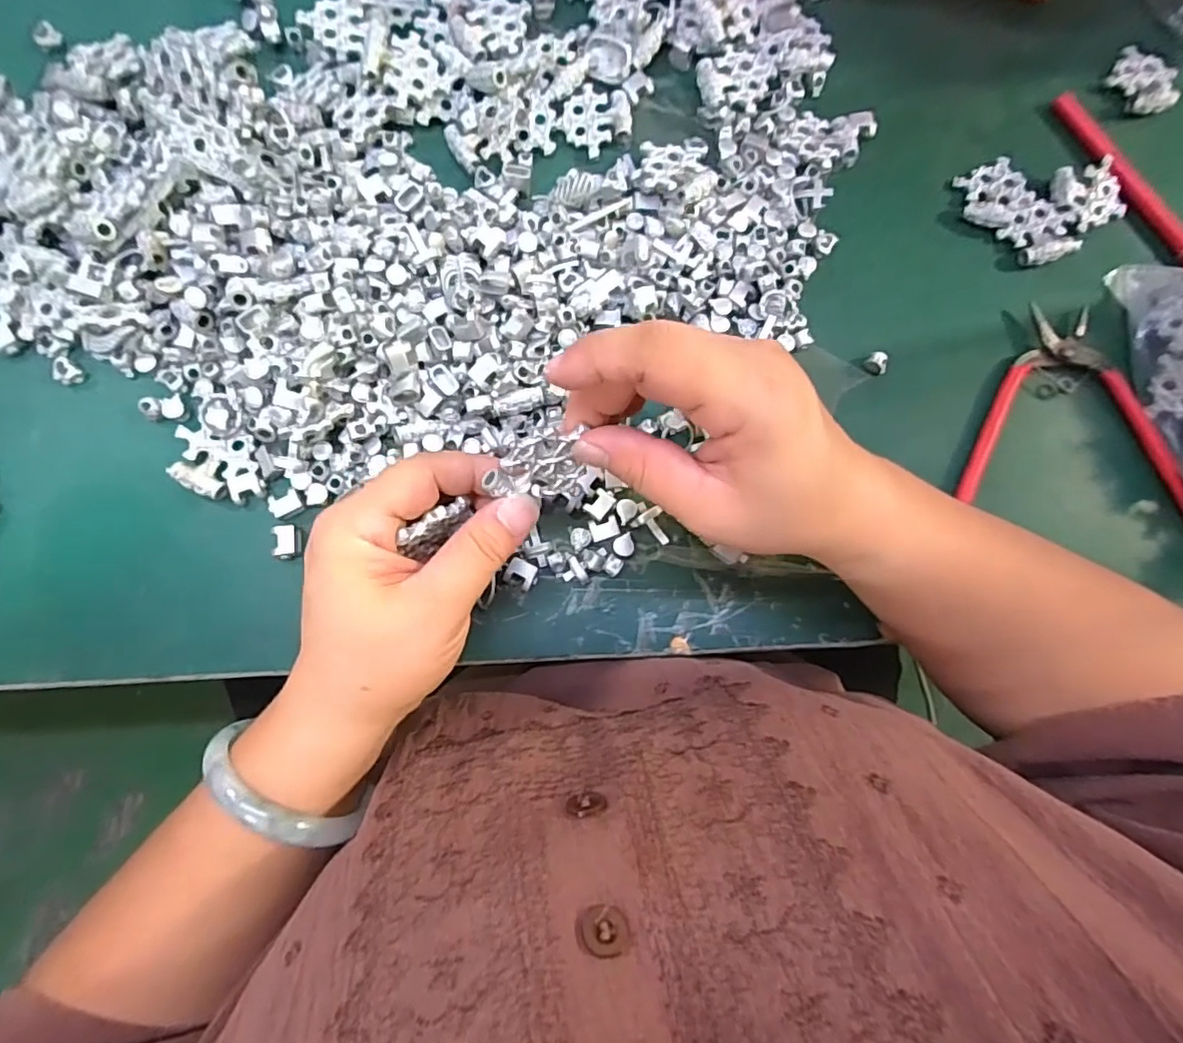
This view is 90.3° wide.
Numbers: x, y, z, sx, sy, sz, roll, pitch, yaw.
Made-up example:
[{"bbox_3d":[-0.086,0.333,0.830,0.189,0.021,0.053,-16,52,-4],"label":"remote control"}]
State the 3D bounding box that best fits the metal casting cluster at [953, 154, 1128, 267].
[{"bbox_3d":[0.258,-0.183,0.336,0.087,0.013,0.066,-24,84,-6],"label":"metal casting cluster"}]

